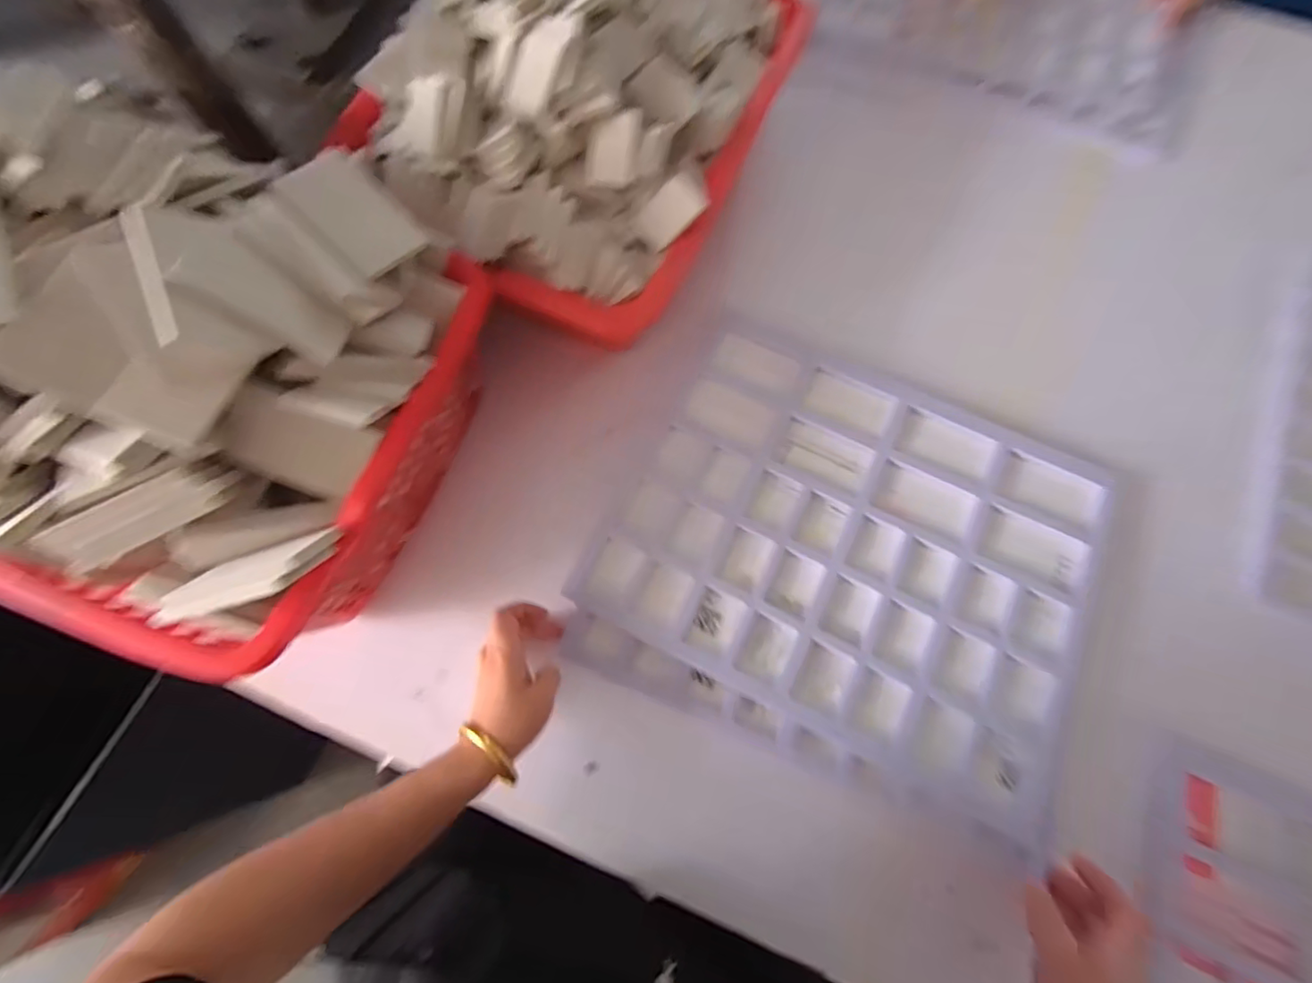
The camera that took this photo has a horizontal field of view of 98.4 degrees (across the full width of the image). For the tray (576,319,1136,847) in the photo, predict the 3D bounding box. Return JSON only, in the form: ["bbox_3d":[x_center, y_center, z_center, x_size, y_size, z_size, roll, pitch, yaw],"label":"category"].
[{"bbox_3d":[0.182,0.044,0.522,0.416,0.037,0.335,27,77,8],"label":"tray"}]

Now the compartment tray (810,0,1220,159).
[{"bbox_3d":[0.467,-0.649,0.718,0.473,0.034,0.331,25,87,7],"label":"compartment tray"}]

